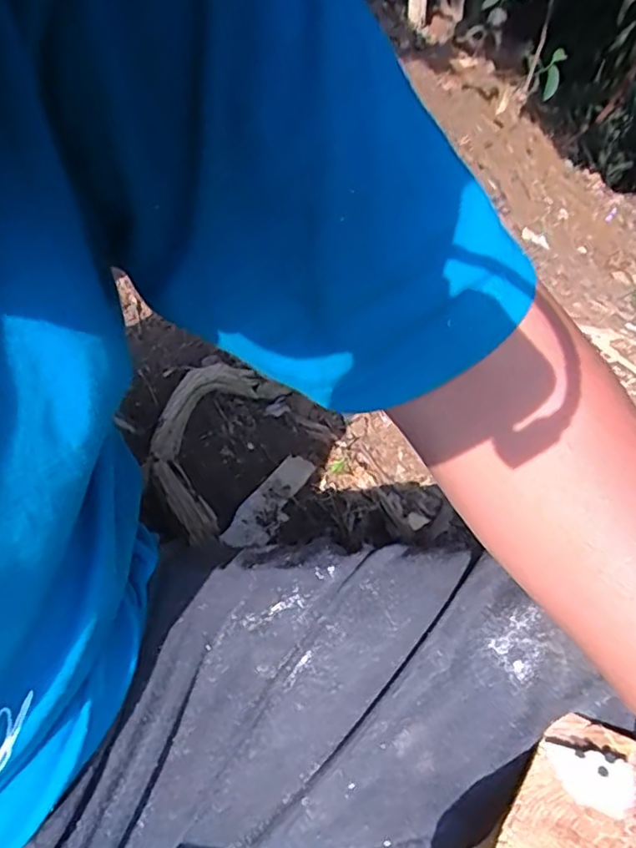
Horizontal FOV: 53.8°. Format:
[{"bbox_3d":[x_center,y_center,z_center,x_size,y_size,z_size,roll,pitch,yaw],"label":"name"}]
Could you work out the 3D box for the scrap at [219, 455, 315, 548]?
[{"bbox_3d":[-0.052,0.083,0.699,0.046,0.007,0.153,15,38,21],"label":"scrap"}]

